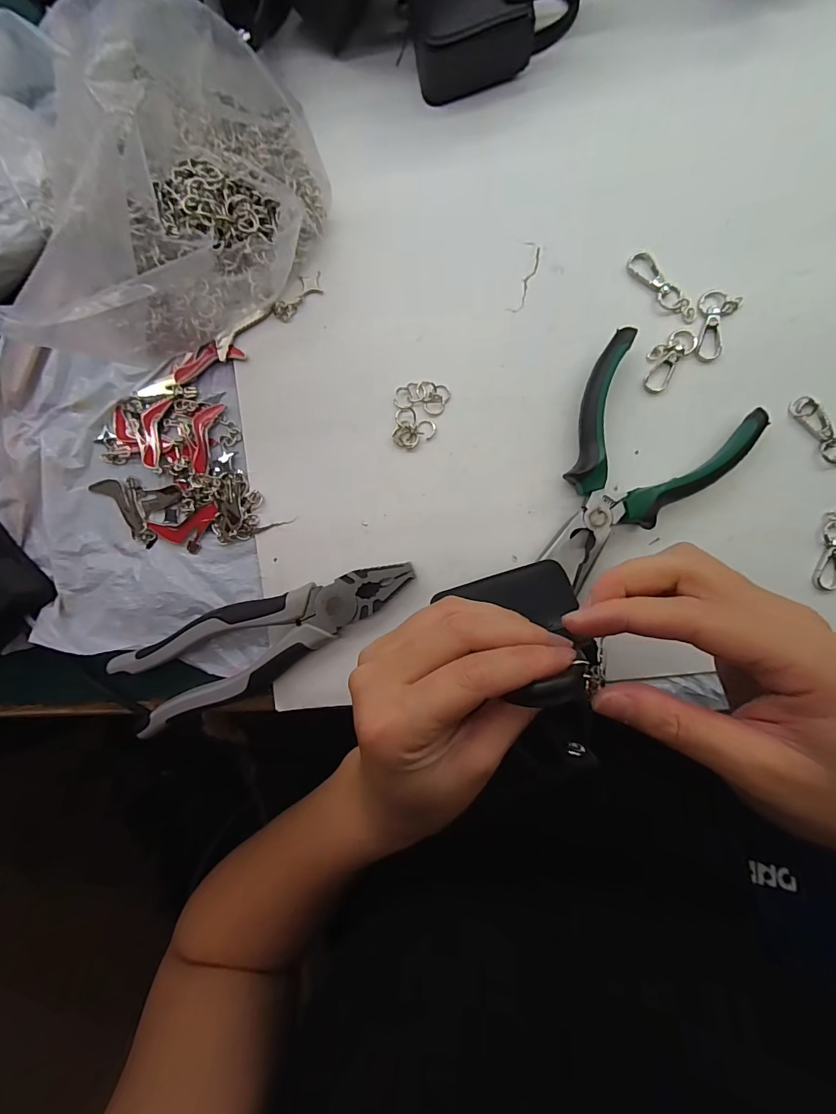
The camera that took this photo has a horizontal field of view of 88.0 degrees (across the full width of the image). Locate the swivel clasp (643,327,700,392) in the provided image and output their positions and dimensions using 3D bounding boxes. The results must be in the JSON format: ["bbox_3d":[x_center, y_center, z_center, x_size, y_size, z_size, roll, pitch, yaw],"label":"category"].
[{"bbox_3d":[0.146,-0.117,0.255,0.020,0.004,0.041,37,94,2],"label":"swivel clasp"}]

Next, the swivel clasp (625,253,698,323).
[{"bbox_3d":[0.143,-0.157,0.252,0.012,0.004,0.052,-43,89,4],"label":"swivel clasp"}]

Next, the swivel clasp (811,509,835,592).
[{"bbox_3d":[0.239,-0.004,0.249,0.014,0.007,0.047,13,93,4],"label":"swivel clasp"}]

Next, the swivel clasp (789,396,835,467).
[{"bbox_3d":[0.233,-0.071,0.249,0.016,0.005,0.049,-39,89,4],"label":"swivel clasp"}]

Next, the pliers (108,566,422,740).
[{"bbox_3d":[-0.091,0.046,0.268,0.186,0.021,0.053,-27,90,4],"label":"pliers"}]

